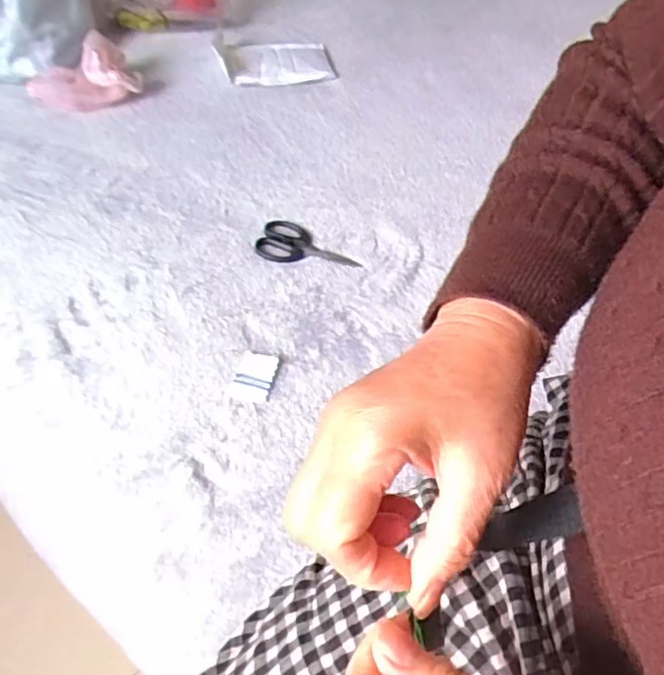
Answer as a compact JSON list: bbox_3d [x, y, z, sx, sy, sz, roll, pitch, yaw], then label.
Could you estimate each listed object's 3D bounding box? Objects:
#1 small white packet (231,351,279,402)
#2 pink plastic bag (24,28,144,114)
[{"bbox_3d":[-0.070,0.034,0.545,0.034,0.004,0.056,11,51,4],"label":"small white packet"},{"bbox_3d":[-0.333,-0.350,0.800,0.134,0.068,0.072,-26,57,-23],"label":"pink plastic bag"}]

